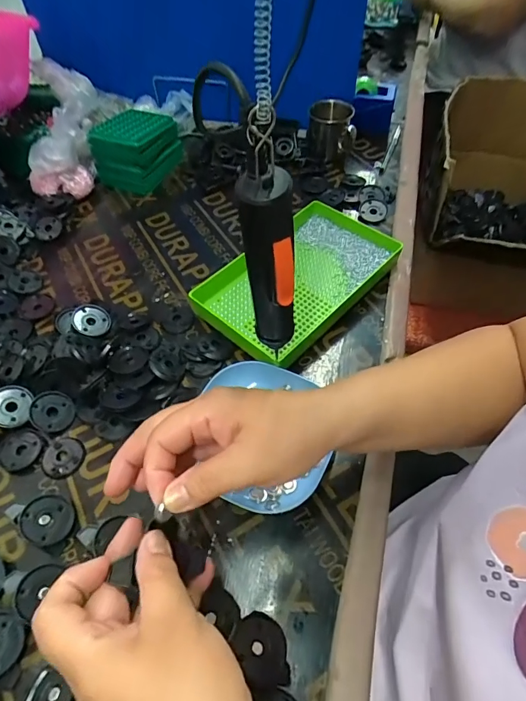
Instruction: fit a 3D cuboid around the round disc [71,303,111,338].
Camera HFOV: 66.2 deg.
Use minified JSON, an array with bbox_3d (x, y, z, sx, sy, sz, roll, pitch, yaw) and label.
[{"bbox_3d":[-0.210,-0.036,0.493,0.042,0.008,0.042,12,68,-34],"label":"round disc"}]

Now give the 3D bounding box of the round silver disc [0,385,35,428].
[{"bbox_3d":[-0.265,0.058,0.421,0.040,0.005,0.043,10,66,-23],"label":"round silver disc"}]

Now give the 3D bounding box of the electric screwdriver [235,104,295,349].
[{"bbox_3d":[0.004,-0.059,0.275,0.032,0.196,0.033,-2,55,3],"label":"electric screwdriver"}]

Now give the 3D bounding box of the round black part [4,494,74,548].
[{"bbox_3d":[-0.195,0.150,0.360,0.045,0.012,0.049,-24,70,-44],"label":"round black part"}]

